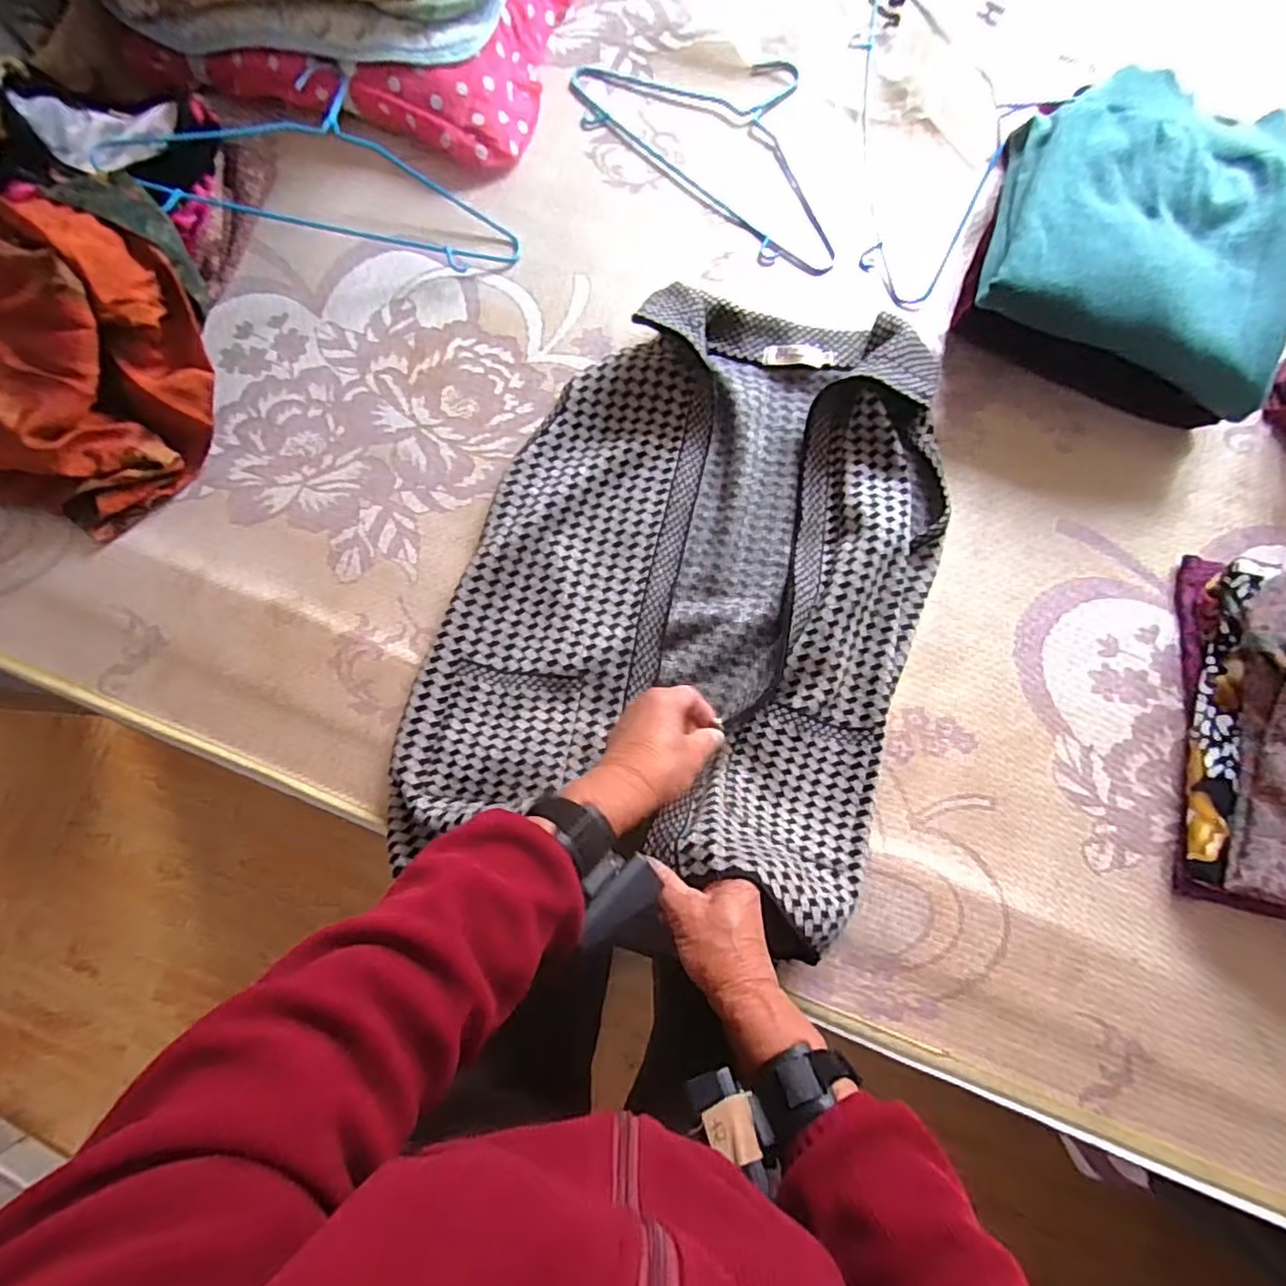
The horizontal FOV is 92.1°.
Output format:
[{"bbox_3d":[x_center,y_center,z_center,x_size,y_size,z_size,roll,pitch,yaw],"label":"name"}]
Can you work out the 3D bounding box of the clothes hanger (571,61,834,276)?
[{"bbox_3d":[0.110,-0.620,0.750,0.411,0.008,0.237,42,80,9],"label":"clothes hanger"}]

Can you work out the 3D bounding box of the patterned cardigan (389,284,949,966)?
[{"bbox_3d":[0.048,-0.059,0.585,0.429,0.099,0.619,18,78,4],"label":"patterned cardigan"}]

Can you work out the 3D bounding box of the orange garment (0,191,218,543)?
[{"bbox_3d":[-0.610,-0.276,0.607,0.305,0.155,0.291,22,79,6],"label":"orange garment"}]

